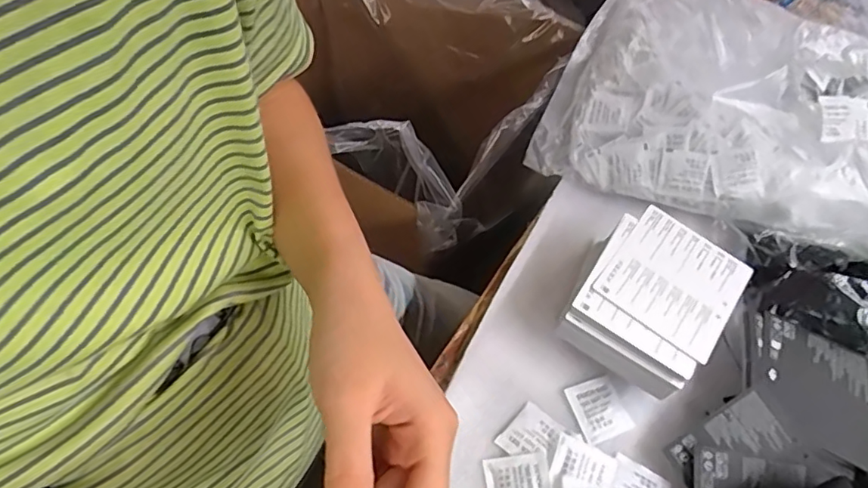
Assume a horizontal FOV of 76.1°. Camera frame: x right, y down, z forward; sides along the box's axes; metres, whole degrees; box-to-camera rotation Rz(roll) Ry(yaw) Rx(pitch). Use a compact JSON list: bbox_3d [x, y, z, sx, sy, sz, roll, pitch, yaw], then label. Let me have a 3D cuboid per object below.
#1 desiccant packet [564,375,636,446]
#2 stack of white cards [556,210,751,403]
[{"bbox_3d":[0.122,0.122,0.411,0.039,0.004,0.042,-17,58,-16],"label":"desiccant packet"},{"bbox_3d":[0.163,0.046,0.430,0.106,0.060,0.129,32,58,12],"label":"stack of white cards"}]

